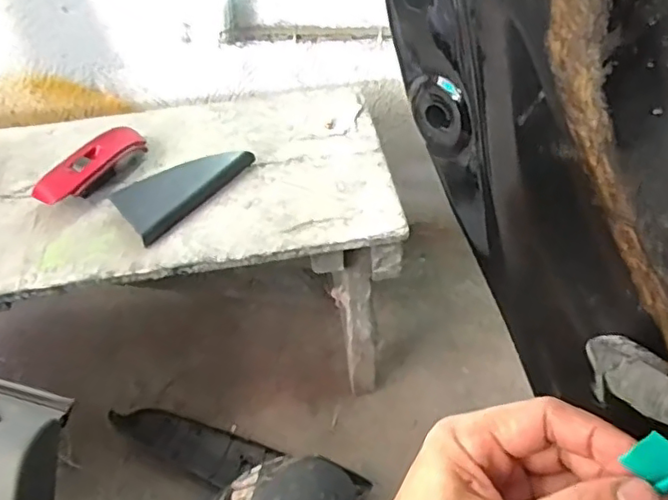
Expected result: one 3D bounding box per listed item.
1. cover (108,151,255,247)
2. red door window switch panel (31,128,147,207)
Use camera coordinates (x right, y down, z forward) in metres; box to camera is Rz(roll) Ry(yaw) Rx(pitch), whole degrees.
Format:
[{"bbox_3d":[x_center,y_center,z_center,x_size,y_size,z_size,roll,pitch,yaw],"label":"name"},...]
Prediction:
[{"bbox_3d":[-0.197,-0.087,0.767,0.090,0.022,0.176,33,55,25],"label":"cover"},{"bbox_3d":[-0.316,-0.109,0.785,0.059,0.039,0.153,28,53,21],"label":"red door window switch panel"}]

